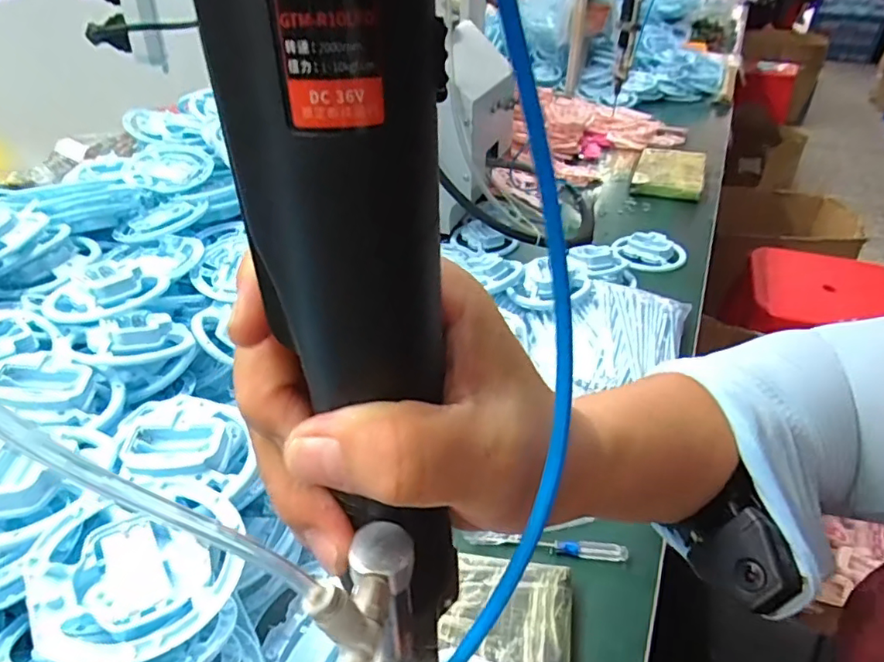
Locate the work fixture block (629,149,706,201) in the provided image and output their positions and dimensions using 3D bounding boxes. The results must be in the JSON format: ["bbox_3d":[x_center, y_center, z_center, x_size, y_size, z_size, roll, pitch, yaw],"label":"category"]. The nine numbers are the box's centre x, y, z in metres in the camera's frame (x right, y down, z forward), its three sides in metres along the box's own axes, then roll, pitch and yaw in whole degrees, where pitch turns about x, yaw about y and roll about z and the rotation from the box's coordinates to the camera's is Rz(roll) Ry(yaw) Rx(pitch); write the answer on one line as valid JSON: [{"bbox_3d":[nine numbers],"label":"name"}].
[{"bbox_3d":[0.430,-0.303,1.048,0.119,0.026,0.235,13,38,18],"label":"work fixture block"}]

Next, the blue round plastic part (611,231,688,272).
[{"bbox_3d":[0.308,-0.117,0.816,0.101,0.026,0.084,-3,36,-3],"label":"blue round plastic part"}]

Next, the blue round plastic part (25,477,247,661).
[{"bbox_3d":[-0.161,0.125,0.301,0.097,0.028,0.106,-1,36,0],"label":"blue round plastic part"}]

